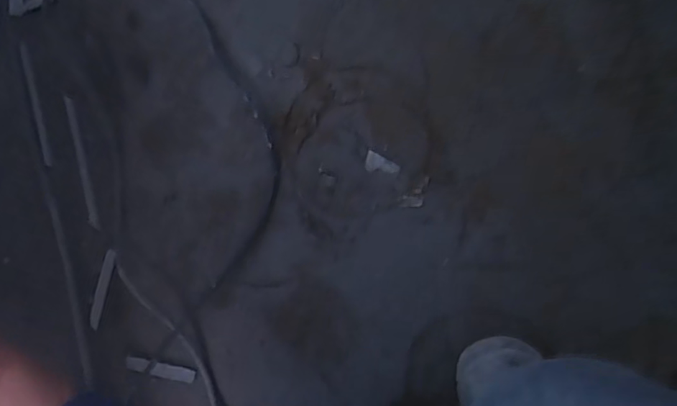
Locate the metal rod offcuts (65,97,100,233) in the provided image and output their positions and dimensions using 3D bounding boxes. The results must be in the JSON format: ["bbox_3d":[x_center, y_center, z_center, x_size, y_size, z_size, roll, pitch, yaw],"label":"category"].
[{"bbox_3d":[-0.297,-0.045,0.604,0.010,0.004,0.153,-10,92,4],"label":"metal rod offcuts"}]

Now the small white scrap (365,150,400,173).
[{"bbox_3d":[0.050,-0.043,0.585,0.037,0.004,0.022,14,93,3],"label":"small white scrap"}]

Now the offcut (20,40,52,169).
[{"bbox_3d":[-0.354,-0.114,0.606,0.010,0.004,0.142,-12,92,4],"label":"offcut"}]

